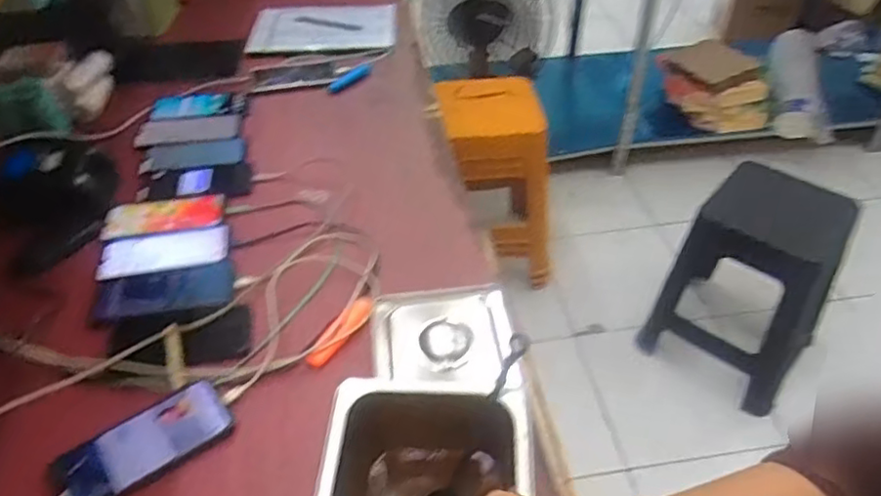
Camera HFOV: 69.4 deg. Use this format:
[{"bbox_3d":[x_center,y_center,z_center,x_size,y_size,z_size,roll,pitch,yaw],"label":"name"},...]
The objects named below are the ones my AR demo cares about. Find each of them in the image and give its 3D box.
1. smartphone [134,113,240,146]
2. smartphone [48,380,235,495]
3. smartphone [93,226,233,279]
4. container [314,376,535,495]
[{"bbox_3d":[-0.437,-0.207,1.104,0.168,0.010,0.072,-7,41,-5],"label":"smartphone"},{"bbox_3d":[-0.304,0.199,0.650,0.169,0.006,0.079,-27,46,-25],"label":"smartphone"},{"bbox_3d":[-0.377,0.003,0.868,0.169,0.007,0.079,-10,42,-9],"label":"smartphone"},{"bbox_3d":[-0.009,0.208,0.557,0.172,0.097,0.162,2,43,4],"label":"container"}]

